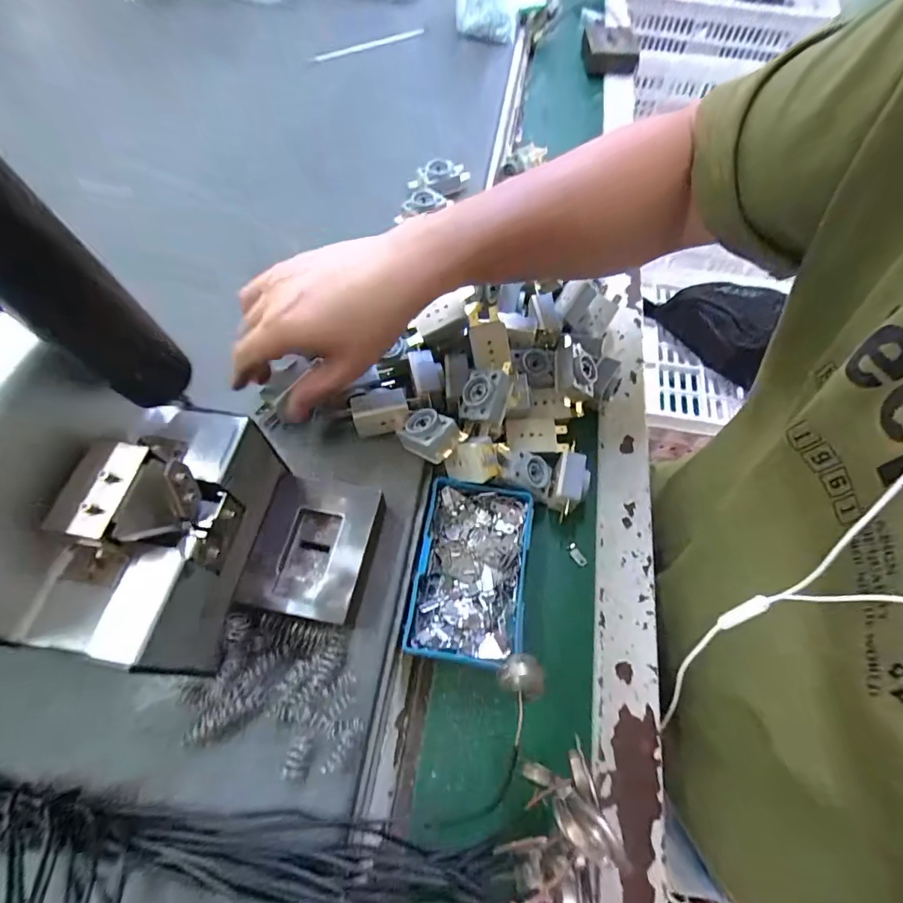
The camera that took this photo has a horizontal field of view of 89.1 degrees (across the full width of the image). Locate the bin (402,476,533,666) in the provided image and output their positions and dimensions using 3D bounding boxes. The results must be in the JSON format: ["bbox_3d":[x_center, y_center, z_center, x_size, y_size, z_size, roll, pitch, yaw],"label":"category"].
[{"bbox_3d":[0.014,0.079,0.308,0.070,0.027,0.114,8,62,3],"label":"bin"}]

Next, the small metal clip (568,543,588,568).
[{"bbox_3d":[0.090,0.075,0.329,0.007,0.007,0.018,-32,67,-17],"label":"small metal clip"}]

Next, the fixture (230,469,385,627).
[{"bbox_3d":[-0.081,0.059,0.280,0.064,0.026,0.081,12,62,5],"label":"fixture"}]

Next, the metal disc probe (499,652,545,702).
[{"bbox_3d":[0.039,0.122,0.249,0.024,0.011,0.020,19,63,9],"label":"metal disc probe"}]

